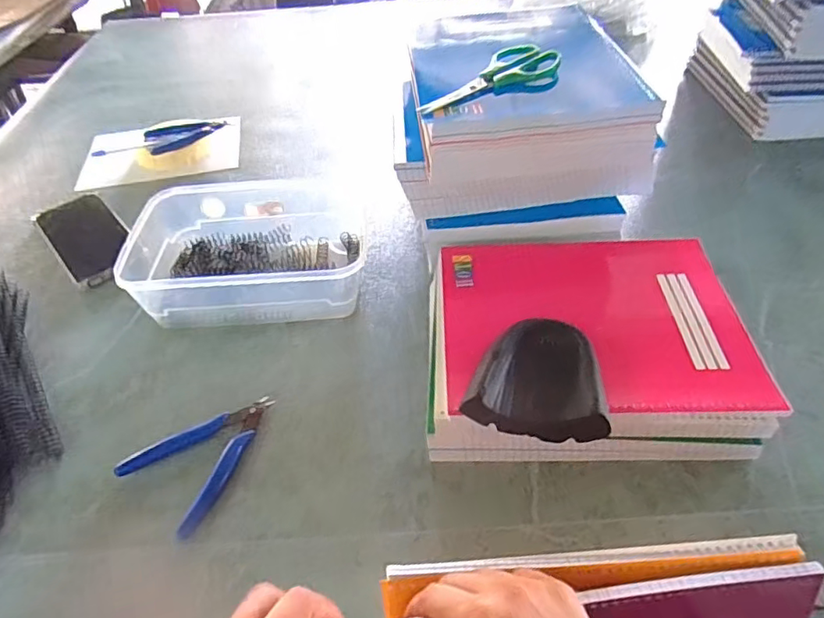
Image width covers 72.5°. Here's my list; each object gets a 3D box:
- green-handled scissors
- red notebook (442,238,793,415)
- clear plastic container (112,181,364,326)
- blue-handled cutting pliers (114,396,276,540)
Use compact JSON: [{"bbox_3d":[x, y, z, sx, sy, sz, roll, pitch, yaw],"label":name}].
[{"bbox_3d":[0.069,-0.210,0.507,0.147,0.020,0.053,-30,51,-24],"label":"green-handled scissors"},{"bbox_3d":[0.151,0.003,0.486,0.241,0.015,0.207,-1,43,3],"label":"red notebook"},{"bbox_3d":[-0.167,-0.069,0.589,0.221,0.067,0.184,-3,46,0],"label":"clear plastic container"},{"bbox_3d":[-0.172,0.111,0.448,0.085,0.007,0.120,15,48,17],"label":"blue-handled cutting pliers"}]

